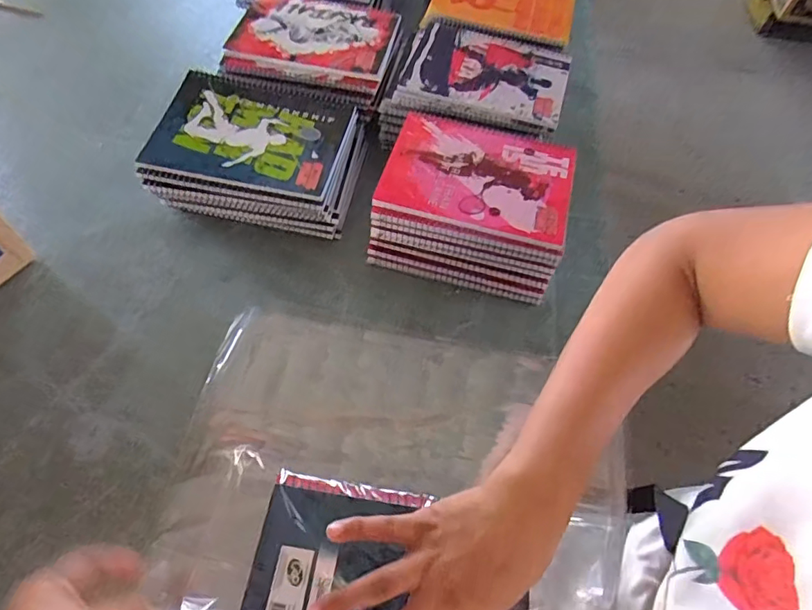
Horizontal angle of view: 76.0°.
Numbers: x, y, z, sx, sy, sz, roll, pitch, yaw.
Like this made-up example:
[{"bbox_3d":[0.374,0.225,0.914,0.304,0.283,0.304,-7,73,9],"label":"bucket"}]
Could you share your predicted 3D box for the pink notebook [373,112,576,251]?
[{"bbox_3d":[0.080,-0.143,0.562,0.194,0.018,0.154,12,56,5],"label":"pink notebook"}]

